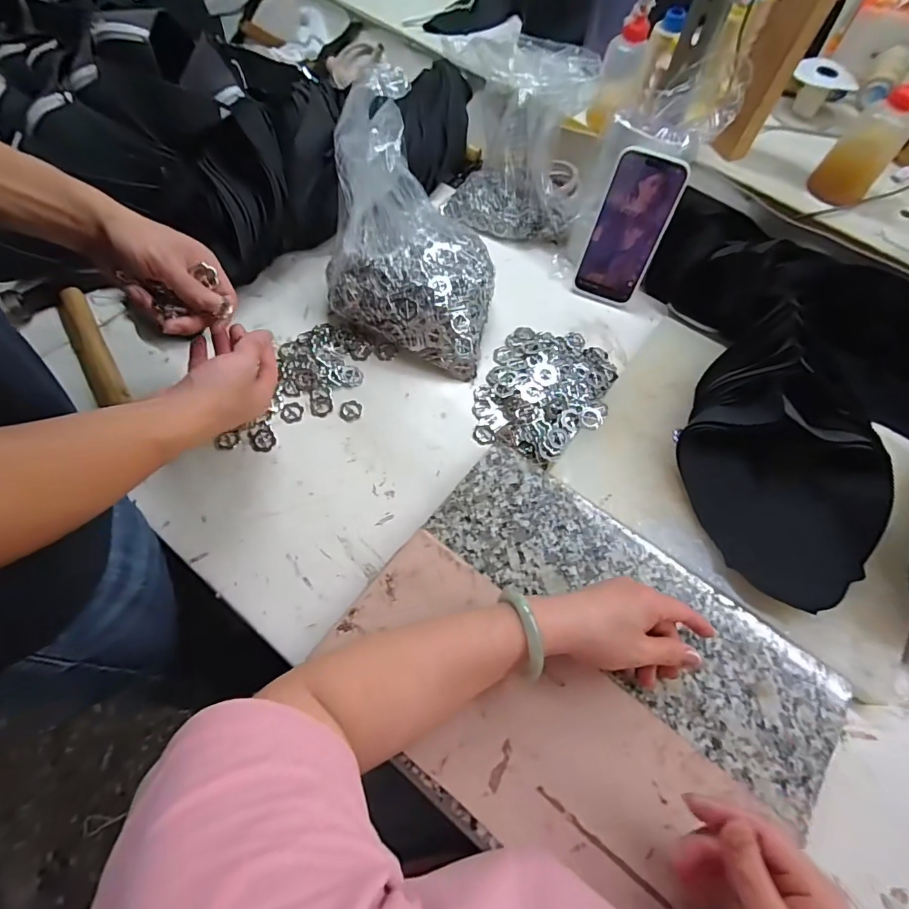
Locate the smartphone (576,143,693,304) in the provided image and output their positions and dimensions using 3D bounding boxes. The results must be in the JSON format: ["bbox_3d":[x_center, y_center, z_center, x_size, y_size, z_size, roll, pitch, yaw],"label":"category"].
[{"bbox_3d":[0.208,-0.267,0.574,0.081,0.165,0.012,23,43,9],"label":"smartphone"}]

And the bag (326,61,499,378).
[{"bbox_3d":[-0.040,-0.237,0.484,0.199,0.224,0.165,25,65,10],"label":"bag"}]

